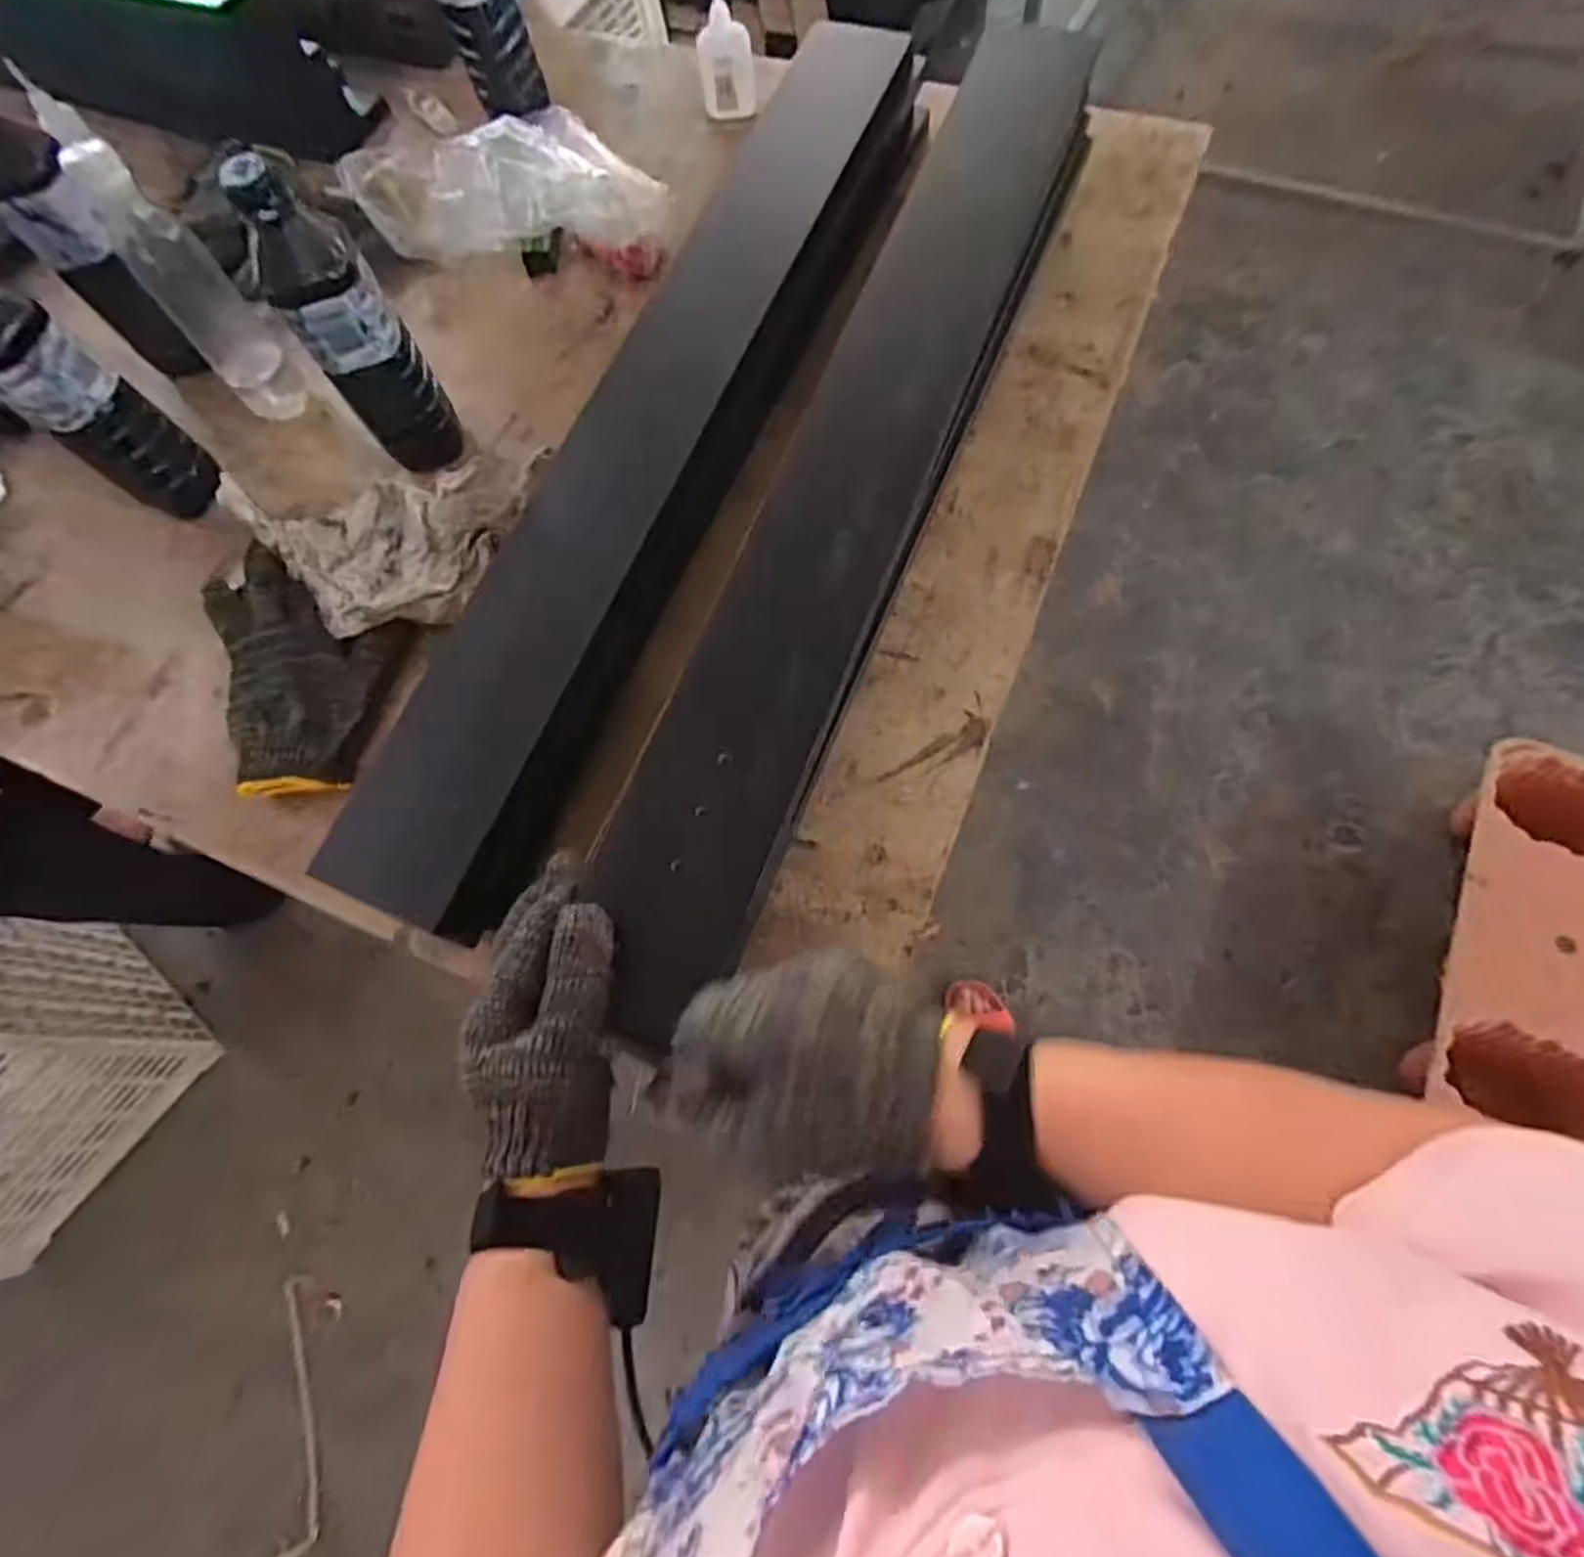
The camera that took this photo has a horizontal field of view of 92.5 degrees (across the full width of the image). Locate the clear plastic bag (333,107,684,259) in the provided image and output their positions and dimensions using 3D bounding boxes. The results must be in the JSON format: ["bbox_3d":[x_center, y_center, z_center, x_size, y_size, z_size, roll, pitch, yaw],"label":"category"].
[{"bbox_3d":[-0.249,-0.523,0.673,0.279,0.071,0.138,10,73,8],"label":"clear plastic bag"}]

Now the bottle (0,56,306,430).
[{"bbox_3d":[-0.451,-0.365,0.569,0.050,0.192,0.063,-38,72,-8],"label":"bottle"}]

